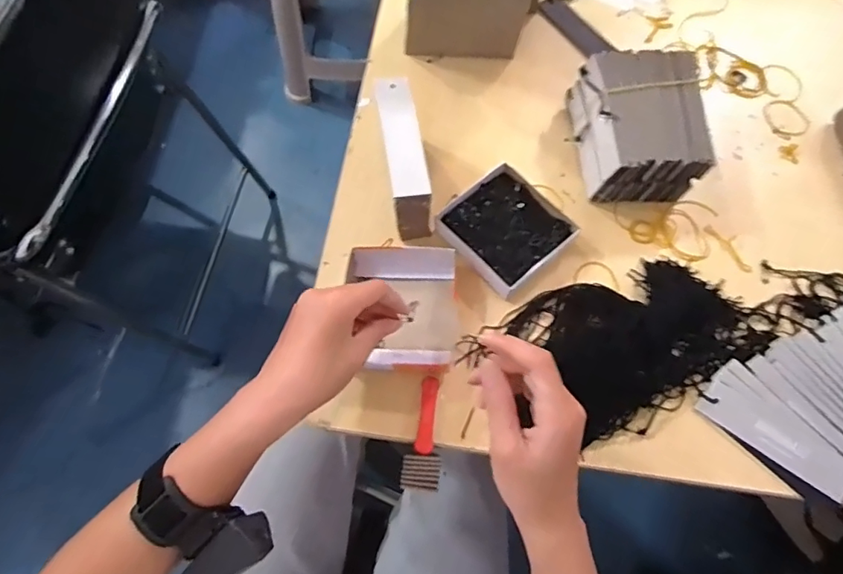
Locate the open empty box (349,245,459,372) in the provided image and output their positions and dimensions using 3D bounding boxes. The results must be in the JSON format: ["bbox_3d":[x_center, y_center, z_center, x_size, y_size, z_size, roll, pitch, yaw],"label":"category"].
[{"bbox_3d":[-0.017,0.022,0.472,0.096,0.033,0.113,-1,69,0],"label":"open empty box"}]

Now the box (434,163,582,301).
[{"bbox_3d":[0.084,-0.055,0.503,0.105,0.035,0.103,-40,74,-14],"label":"box"}]

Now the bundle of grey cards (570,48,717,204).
[{"bbox_3d":[0.213,-0.158,0.514,0.110,0.076,0.129,1,69,0],"label":"bundle of grey cards"}]

